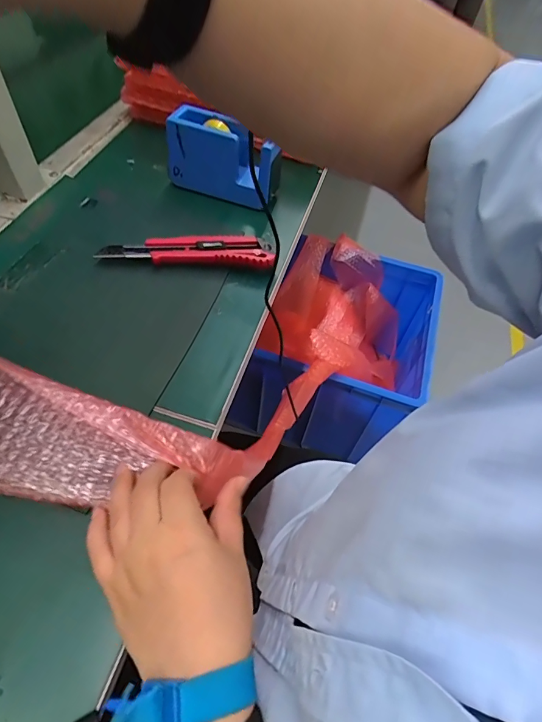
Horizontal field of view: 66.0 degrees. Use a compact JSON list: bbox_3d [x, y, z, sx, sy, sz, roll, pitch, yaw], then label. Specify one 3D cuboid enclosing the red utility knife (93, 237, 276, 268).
[{"bbox_3d":[-0.086,-0.115,0.437,0.175,0.015,0.036,1,54,-5],"label":"red utility knife"}]

